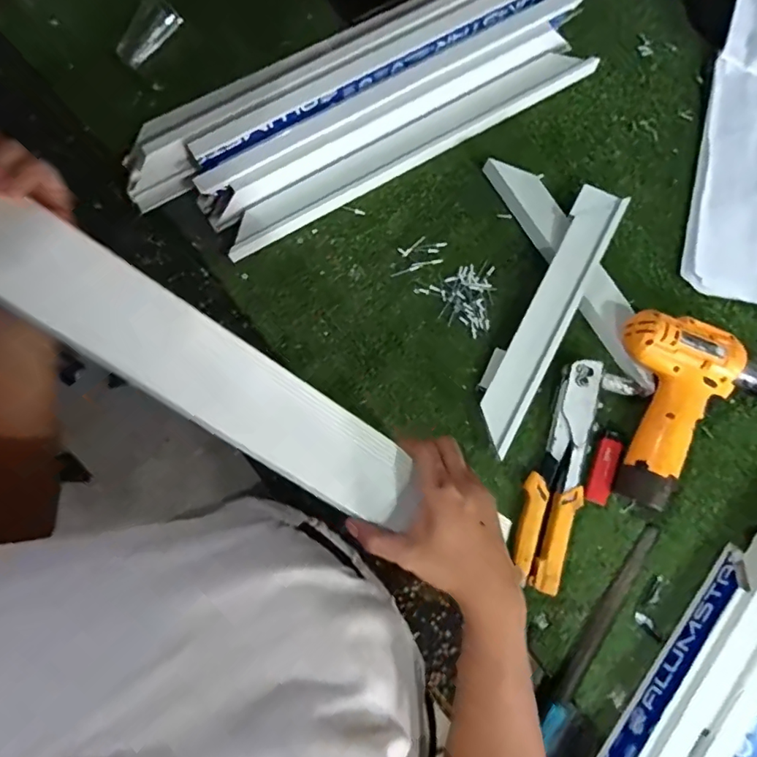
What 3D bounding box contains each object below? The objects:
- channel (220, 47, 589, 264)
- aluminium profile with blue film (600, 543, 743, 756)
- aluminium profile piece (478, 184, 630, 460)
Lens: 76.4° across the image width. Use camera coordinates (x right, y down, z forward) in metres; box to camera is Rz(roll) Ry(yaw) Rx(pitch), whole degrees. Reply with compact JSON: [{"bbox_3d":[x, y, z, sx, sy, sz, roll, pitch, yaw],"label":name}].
[{"bbox_3d":[0.039,-0.281,0.589,0.489,0.024,0.040,-30,80,-5],"label":"channel"},{"bbox_3d":[0.271,0.297,0.460,0.019,0.050,0.309,35,82,7],"label":"aluminium profile with blue film"},{"bbox_3d":[0.184,-0.070,0.537,0.053,0.042,0.311,28,81,6],"label":"aluminium profile piece"}]

